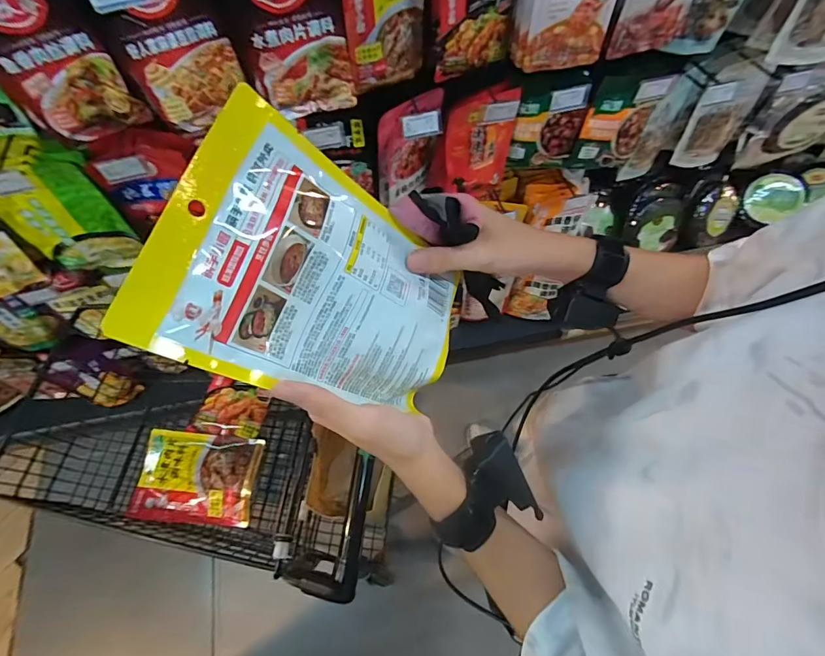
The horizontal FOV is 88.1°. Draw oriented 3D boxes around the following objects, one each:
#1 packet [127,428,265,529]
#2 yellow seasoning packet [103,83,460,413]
[{"bbox_3d":[-0.423,0.291,0.836,0.226,0.024,0.160,5,63,3],"label":"packet"},{"bbox_3d":[-0.057,-0.028,0.311,0.015,0.226,0.162,1,67,51],"label":"yellow seasoning packet"}]

